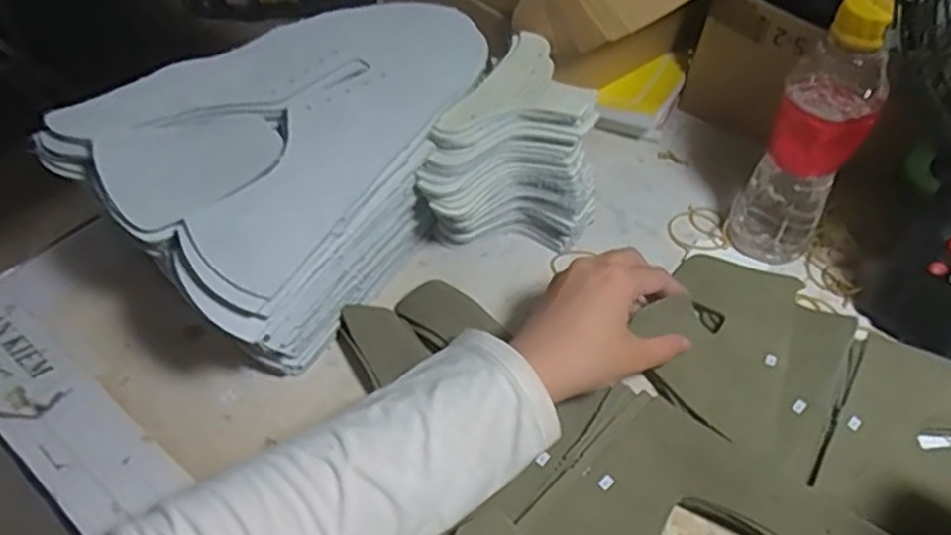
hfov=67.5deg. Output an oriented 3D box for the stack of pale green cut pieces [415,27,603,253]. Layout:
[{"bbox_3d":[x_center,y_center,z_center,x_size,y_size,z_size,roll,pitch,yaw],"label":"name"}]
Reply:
[{"bbox_3d":[0.029,-0.078,0.505,0.113,0.115,0.133,6,46,4],"label":"stack of pale green cut pieces"}]

